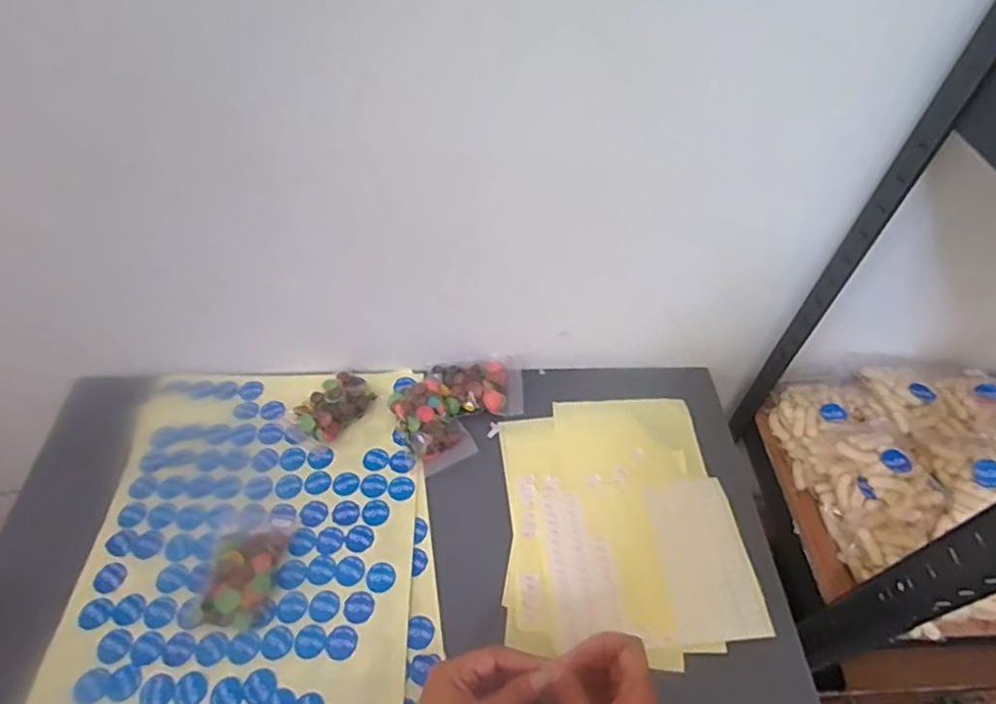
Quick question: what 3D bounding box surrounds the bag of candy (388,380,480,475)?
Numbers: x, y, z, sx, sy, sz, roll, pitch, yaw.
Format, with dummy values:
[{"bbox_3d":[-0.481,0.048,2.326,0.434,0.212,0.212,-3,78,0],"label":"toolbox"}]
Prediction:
[{"bbox_3d":[-0.075,0.082,0.674,0.072,0.029,0.110,-23,56,-18],"label":"bag of candy"}]

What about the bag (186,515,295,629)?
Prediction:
[{"bbox_3d":[-0.255,0.214,0.569,0.081,0.024,0.104,3,52,1],"label":"bag"}]

